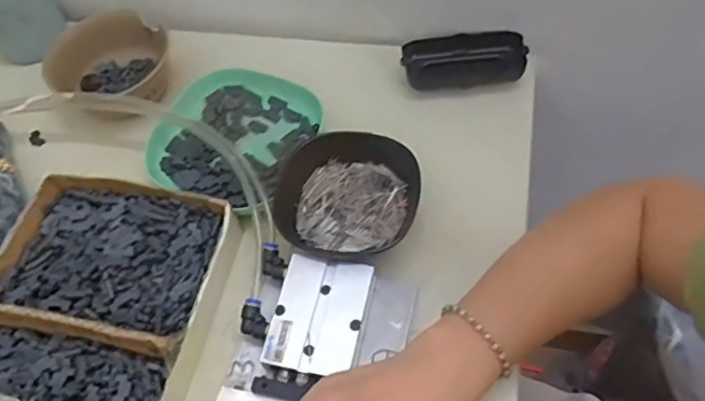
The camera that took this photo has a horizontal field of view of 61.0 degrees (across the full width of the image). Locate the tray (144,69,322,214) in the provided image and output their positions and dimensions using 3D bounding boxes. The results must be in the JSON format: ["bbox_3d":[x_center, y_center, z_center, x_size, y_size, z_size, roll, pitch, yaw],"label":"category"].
[{"bbox_3d":[-0.109,-0.057,0.534,0.138,0.032,0.134,18,62,17],"label":"tray"}]

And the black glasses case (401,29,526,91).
[{"bbox_3d":[0.104,-0.130,0.557,0.110,0.033,0.046,-2,61,10],"label":"black glasses case"}]

